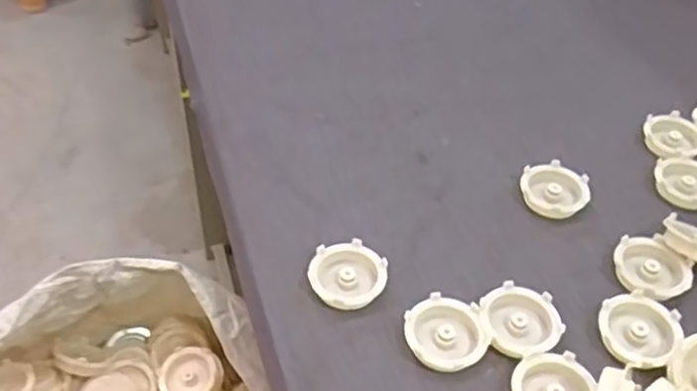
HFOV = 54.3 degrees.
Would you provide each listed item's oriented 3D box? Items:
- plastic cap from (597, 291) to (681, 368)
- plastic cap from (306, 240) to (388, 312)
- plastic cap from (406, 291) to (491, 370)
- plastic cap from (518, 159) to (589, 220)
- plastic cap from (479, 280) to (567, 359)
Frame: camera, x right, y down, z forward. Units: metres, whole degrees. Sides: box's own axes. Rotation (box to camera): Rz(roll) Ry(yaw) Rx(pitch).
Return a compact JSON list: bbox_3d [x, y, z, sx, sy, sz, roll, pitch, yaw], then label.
[{"bbox_3d":[0.212,0.097,0.493,0.056,0.016,0.060,1,45,-1],"label":"plastic cap"},{"bbox_3d":[-0.001,0.062,0.524,0.058,0.018,0.054,1,45,-1],"label":"plastic cap"},{"bbox_3d":[0.070,0.100,0.490,0.057,0.017,0.056,1,45,-1],"label":"plastic cap"},{"bbox_3d":[0.182,-0.006,0.603,0.057,0.015,0.057,1,45,-1],"label":"plastic cap"},{"bbox_3d":[0.125,0.093,0.498,0.056,0.016,0.060,1,45,-1],"label":"plastic cap"}]

